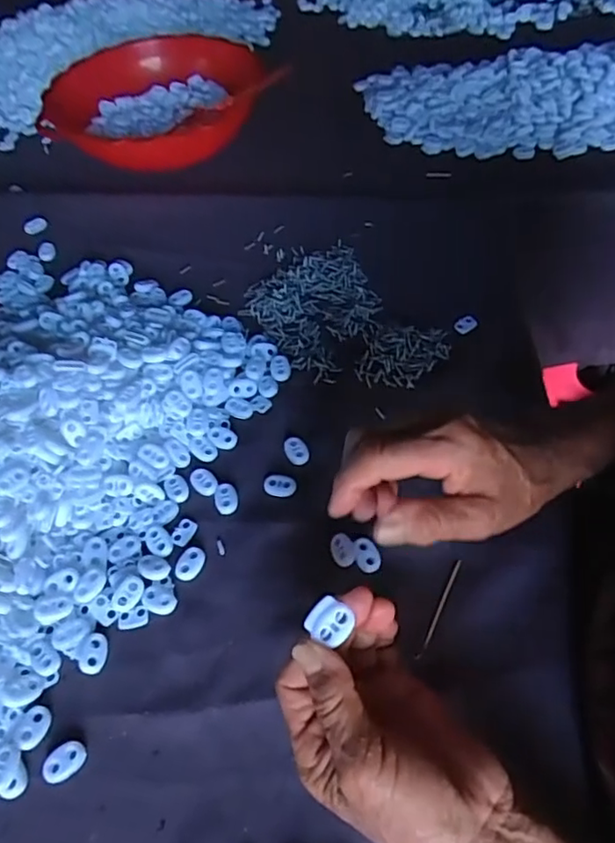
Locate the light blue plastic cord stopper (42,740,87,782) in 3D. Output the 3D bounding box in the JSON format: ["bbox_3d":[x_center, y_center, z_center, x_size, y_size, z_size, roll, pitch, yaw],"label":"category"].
[{"bbox_3d":[-0.130,0.183,0.323,0.022,0.004,0.016,-32,58,-18],"label":"light blue plastic cord stopper"}]

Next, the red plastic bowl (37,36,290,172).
[{"bbox_3d":[-0.172,-0.353,0.679,0.226,0.069,0.226,2,54,6],"label":"red plastic bowl"}]

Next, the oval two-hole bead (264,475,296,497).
[{"bbox_3d":[-0.019,0.043,0.412,0.022,0.004,0.015,9,55,11],"label":"oval two-hole bead"}]

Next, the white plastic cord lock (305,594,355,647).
[{"bbox_3d":[0.010,0.090,0.271,0.017,0.006,0.018,28,61,22],"label":"white plastic cord lock"}]

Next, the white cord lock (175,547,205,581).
[{"bbox_3d":[-0.075,0.090,0.383,0.016,0.004,0.022,19,58,17],"label":"white cord lock"}]

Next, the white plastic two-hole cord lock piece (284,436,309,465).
[{"bbox_3d":[-0.008,0.020,0.427,0.015,0.004,0.022,-26,56,-14],"label":"white plastic two-hole cord lock piece"}]

